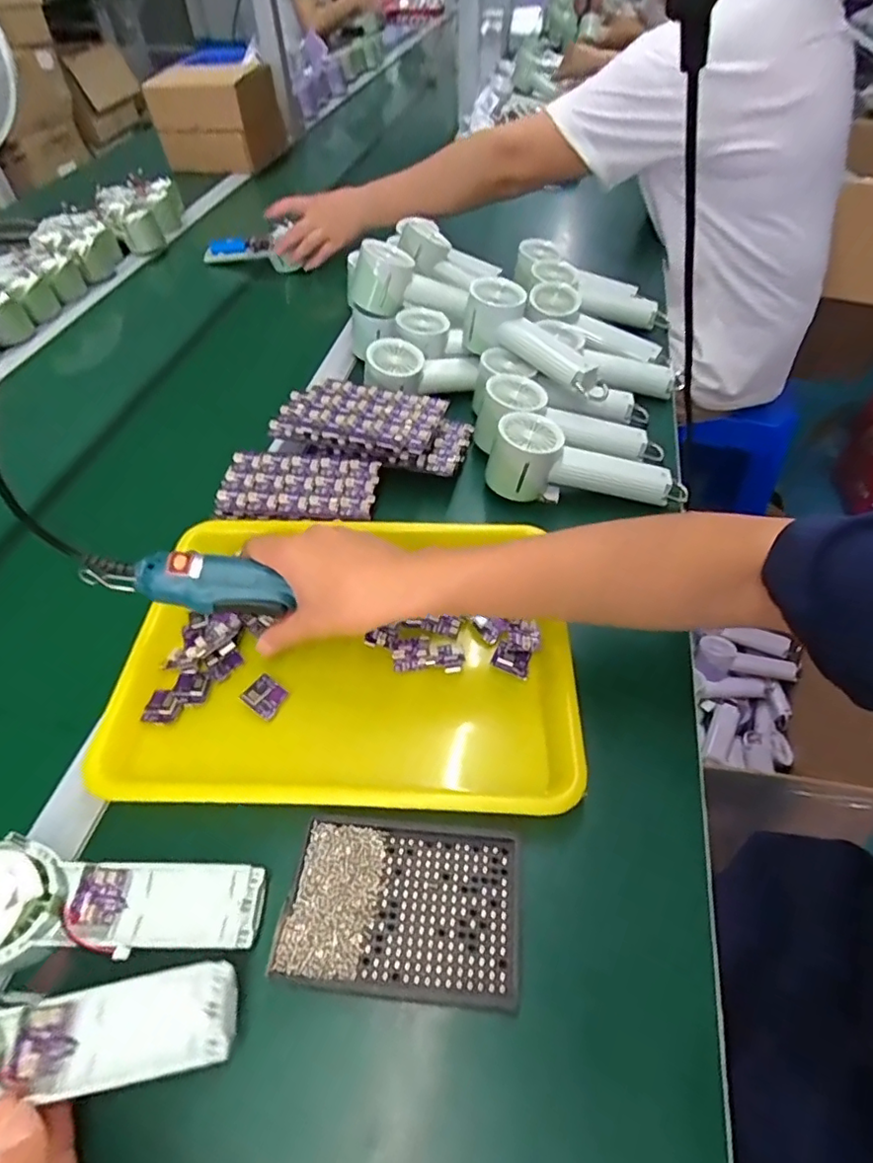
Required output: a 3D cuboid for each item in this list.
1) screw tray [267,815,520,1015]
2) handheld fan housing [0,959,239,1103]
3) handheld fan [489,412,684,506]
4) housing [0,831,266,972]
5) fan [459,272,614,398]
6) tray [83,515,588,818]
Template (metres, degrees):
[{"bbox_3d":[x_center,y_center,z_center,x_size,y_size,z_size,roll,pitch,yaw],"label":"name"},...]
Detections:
[{"bbox_3d":[-0.019,0.192,0.341,0.134,0.017,0.089,5,52,6],"label":"screw tray"},{"bbox_3d":[-0.190,0.231,0.283,0.173,0.032,0.061,-5,51,-12],"label":"handheld fan housing"},{"bbox_3d":[0.144,-0.108,0.562,0.189,0.057,0.062,13,52,-6],"label":"handheld fan"},{"bbox_3d":[-0.194,0.188,0.333,0.178,0.030,0.062,6,51,-9],"label":"housing"},{"bbox_3d":[0.107,-0.252,0.620,0.183,0.062,0.055,43,63,15],"label":"fan"},{"bbox_3d":[-0.068,0.055,0.460,0.339,0.051,0.255,2,51,3],"label":"tray"}]

